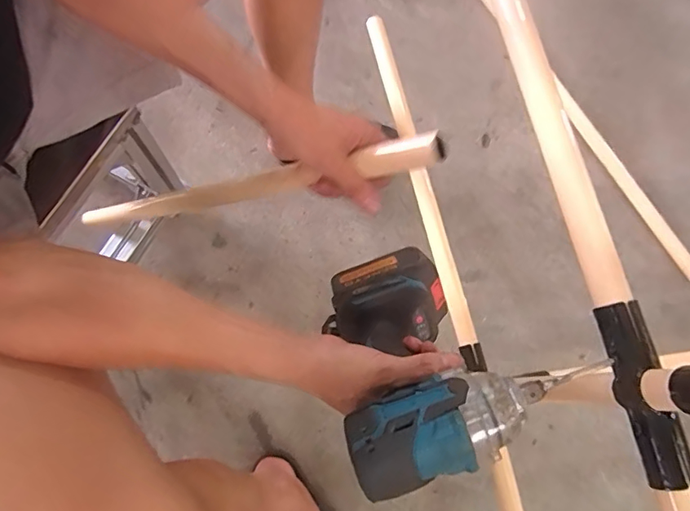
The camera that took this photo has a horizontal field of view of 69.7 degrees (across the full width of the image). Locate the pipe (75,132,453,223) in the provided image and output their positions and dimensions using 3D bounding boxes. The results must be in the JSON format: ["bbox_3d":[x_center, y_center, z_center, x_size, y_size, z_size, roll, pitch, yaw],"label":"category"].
[{"bbox_3d":[-0.142,-0.071,0.563,0.531,0.034,0.026,-4,70,34],"label":"pipe"}]

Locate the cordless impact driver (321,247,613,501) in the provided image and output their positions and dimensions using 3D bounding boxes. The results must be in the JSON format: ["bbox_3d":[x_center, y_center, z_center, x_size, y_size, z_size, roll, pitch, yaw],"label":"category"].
[{"bbox_3d":[0.074,0.078,0.442,0.177,0.247,0.080,-5,113,-4],"label":"cordless impact driver"}]

